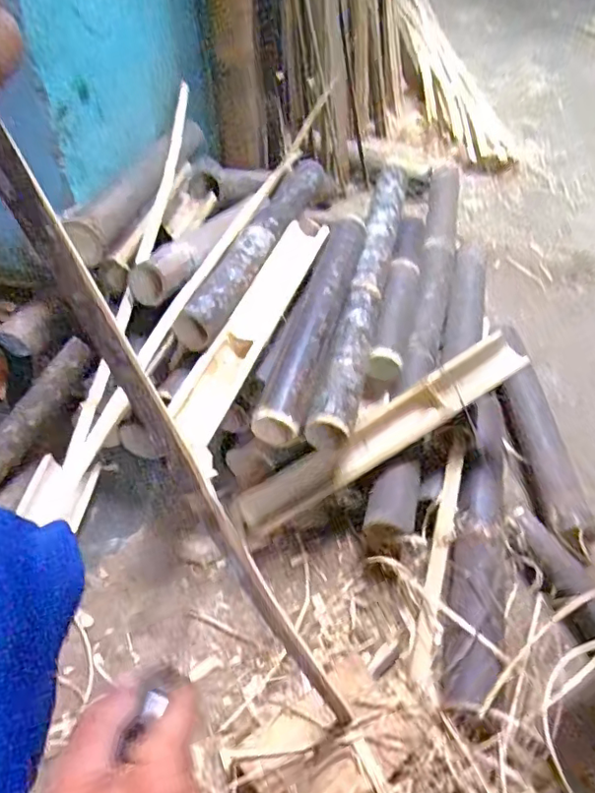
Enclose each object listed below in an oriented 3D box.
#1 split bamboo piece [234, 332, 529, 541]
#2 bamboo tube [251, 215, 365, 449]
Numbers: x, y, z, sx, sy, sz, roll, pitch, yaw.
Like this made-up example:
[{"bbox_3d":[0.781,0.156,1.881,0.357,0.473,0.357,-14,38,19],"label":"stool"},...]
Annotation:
[{"bbox_3d":[0.111,0.055,0.778,0.436,0.032,0.062,-33,52,0],"label":"split bamboo piece"},{"bbox_3d":[0.031,-0.123,0.840,0.060,0.067,0.478,12,48,10],"label":"bamboo tube"}]

